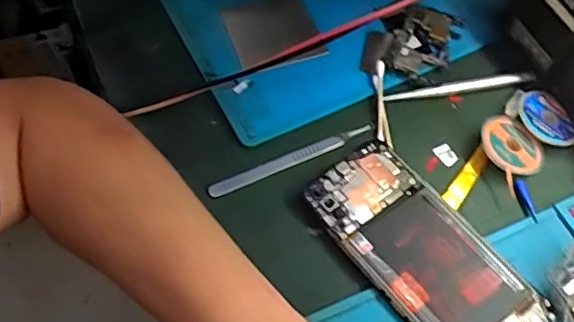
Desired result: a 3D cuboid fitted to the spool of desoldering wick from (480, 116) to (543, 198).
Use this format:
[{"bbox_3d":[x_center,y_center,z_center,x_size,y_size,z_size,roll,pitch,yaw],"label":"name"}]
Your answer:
[{"bbox_3d":[0.153,-0.008,0.408,0.036,0.011,0.051,-21,62,-12],"label":"spool of desoldering wick"}]

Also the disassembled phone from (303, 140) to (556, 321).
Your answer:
[{"bbox_3d":[0.083,0.057,0.369,0.071,0.008,0.156,-34,65,-18],"label":"disassembled phone"}]

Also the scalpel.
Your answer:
[{"bbox_3d":[0.002,-0.001,0.416,0.118,0.005,0.013,-22,62,-12],"label":"scalpel"}]

